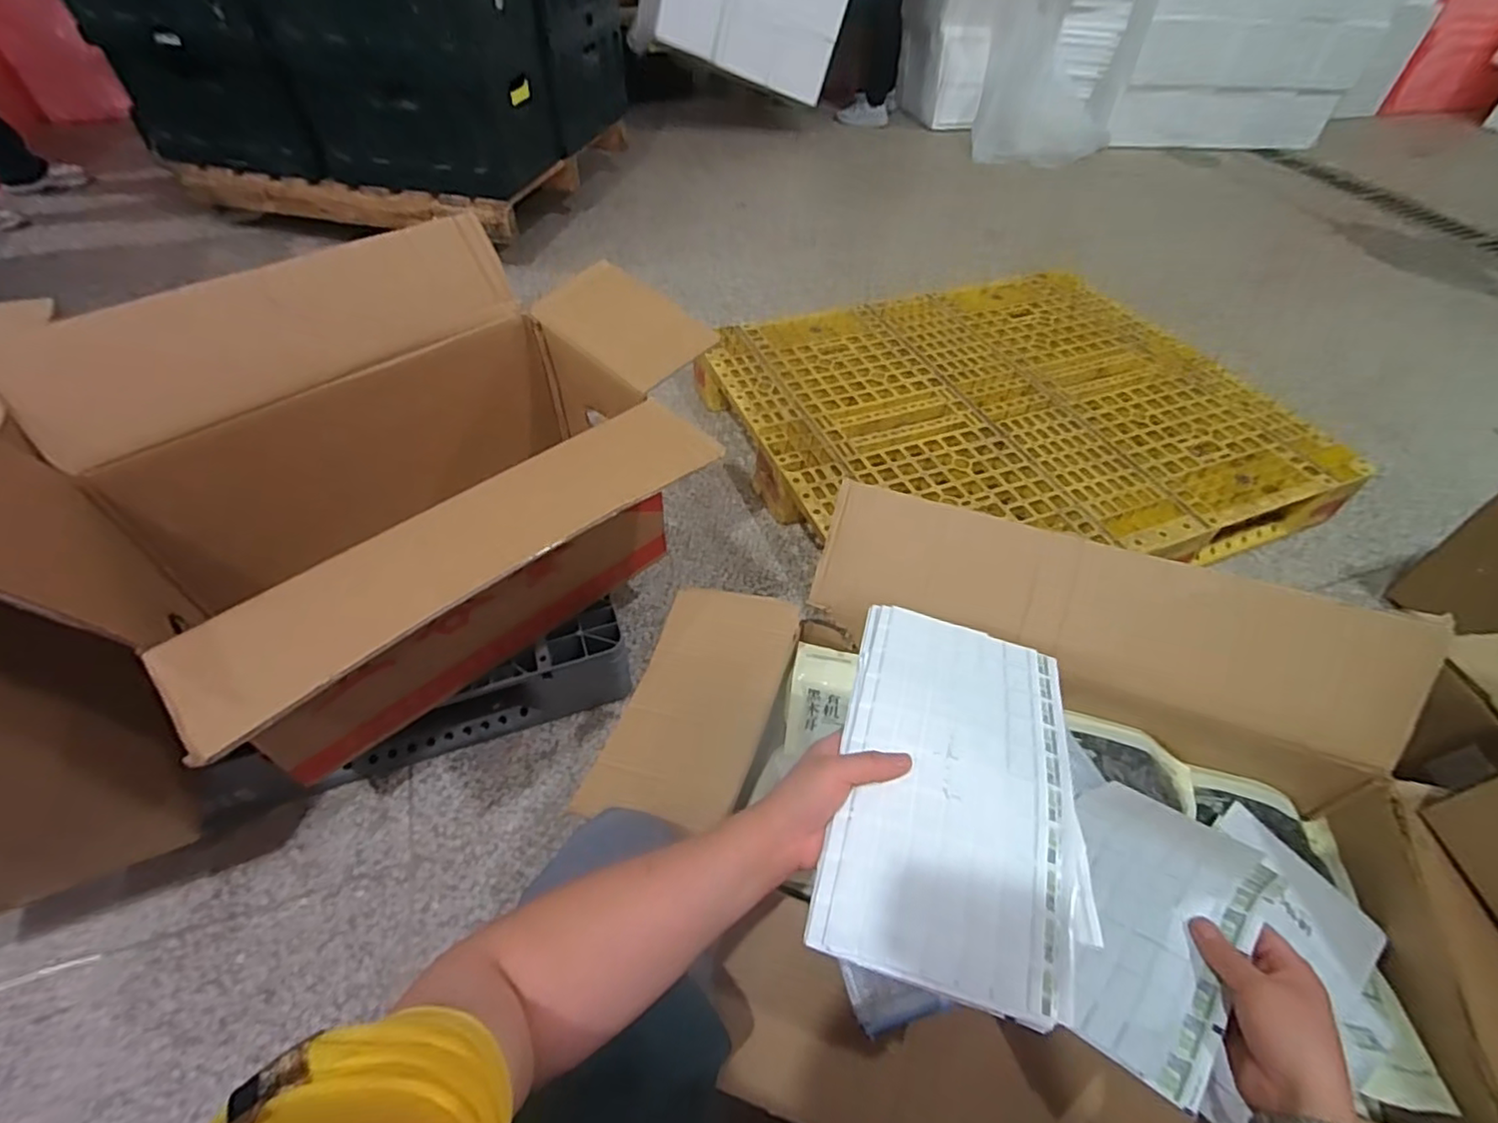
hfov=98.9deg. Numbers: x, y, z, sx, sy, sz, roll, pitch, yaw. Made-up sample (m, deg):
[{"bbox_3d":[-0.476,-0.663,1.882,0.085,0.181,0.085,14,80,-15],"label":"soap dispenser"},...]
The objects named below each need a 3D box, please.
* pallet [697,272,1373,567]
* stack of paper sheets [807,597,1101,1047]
[{"bbox_3d":[0.595,-0.345,1.529,1.219,0.130,1.004,-16,51,-16],"label":"pallet"},{"bbox_3d":[0.152,0.154,0.469,0.163,0.035,0.279,13,49,8],"label":"stack of paper sheets"}]

